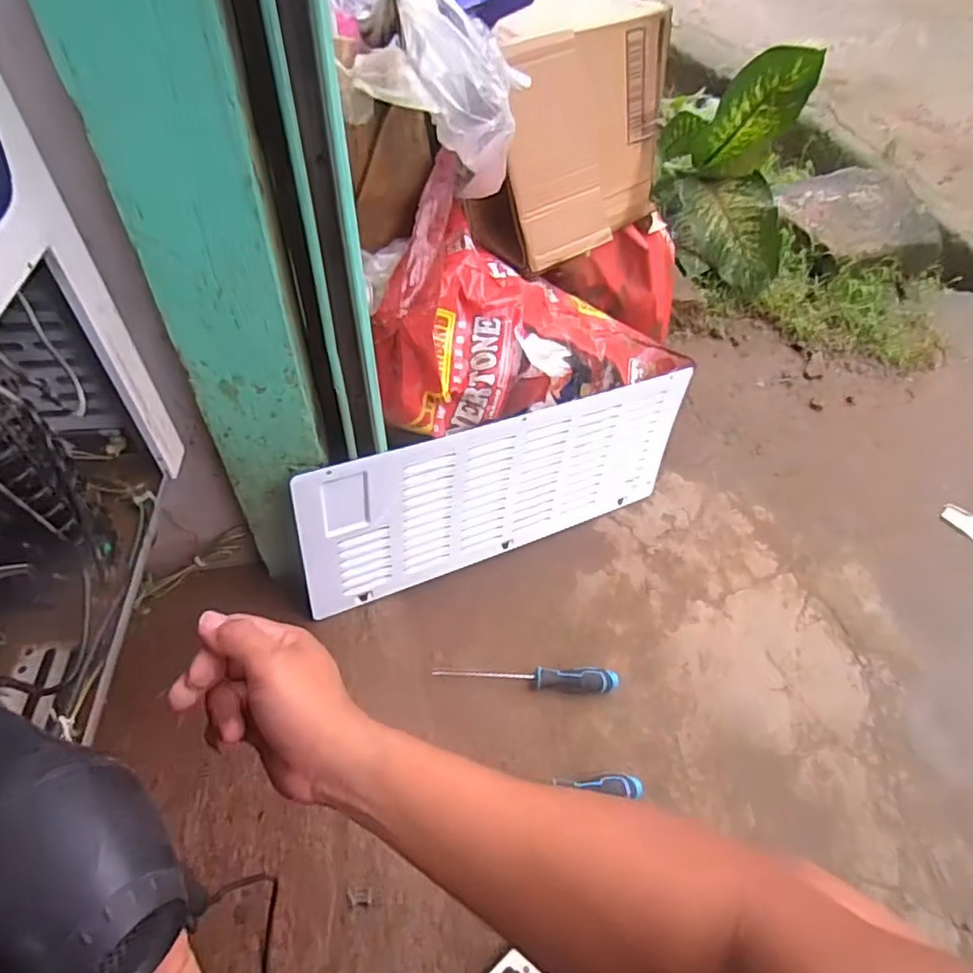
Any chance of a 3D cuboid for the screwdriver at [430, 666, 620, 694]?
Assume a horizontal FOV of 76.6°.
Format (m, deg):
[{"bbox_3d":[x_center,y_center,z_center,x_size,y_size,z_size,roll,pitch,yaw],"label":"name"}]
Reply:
[{"bbox_3d":[0.055,0.262,0.835,0.246,0.037,0.028,2,50,0],"label":"screwdriver"}]

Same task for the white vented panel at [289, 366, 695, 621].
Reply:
[{"bbox_3d":[0.035,0.003,0.883,0.597,0.250,0.013,-18,46,-24],"label":"white vented panel"}]

